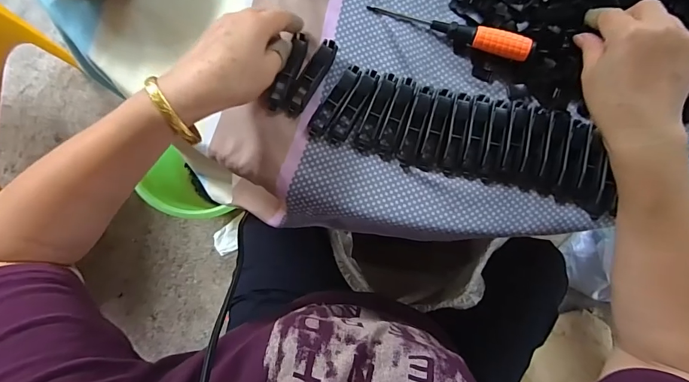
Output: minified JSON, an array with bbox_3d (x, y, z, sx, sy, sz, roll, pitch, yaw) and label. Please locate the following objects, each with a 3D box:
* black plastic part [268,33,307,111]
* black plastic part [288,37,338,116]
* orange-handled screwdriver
[{"bbox_3d":[-0.052,-0.111,0.370,0.016,0.012,0.075,23,88,1],"label":"black plastic part"},{"bbox_3d":[-0.032,-0.107,0.367,0.018,0.012,0.078,31,84,2],"label":"black plastic part"},{"bbox_3d":[0.100,-0.152,0.366,0.152,0.026,0.018,20,83,1],"label":"orange-handled screwdriver"}]

